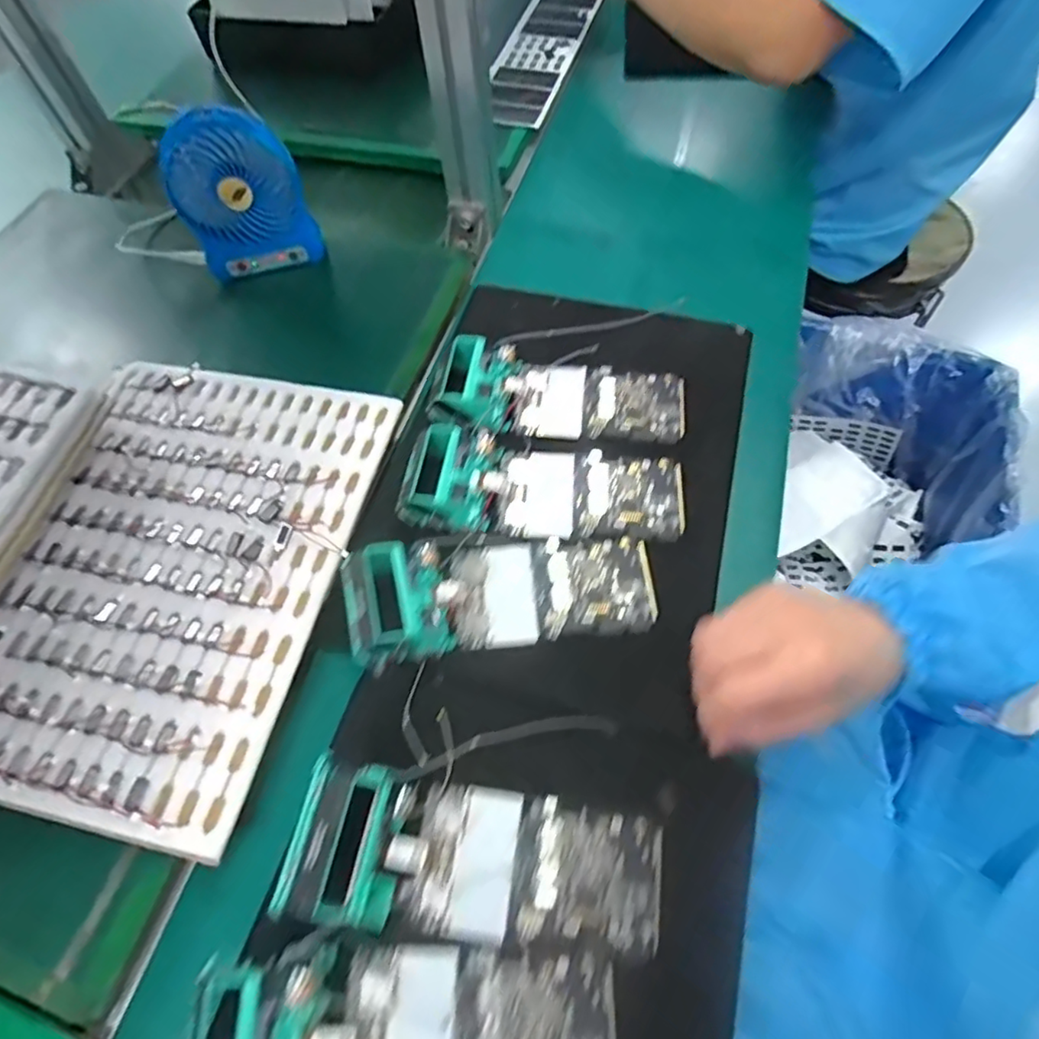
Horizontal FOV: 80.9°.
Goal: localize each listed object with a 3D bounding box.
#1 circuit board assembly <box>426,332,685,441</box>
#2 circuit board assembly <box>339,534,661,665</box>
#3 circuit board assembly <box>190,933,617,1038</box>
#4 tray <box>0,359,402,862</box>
[{"bbox_3d":[0.032,-0.103,0.477,0.193,0.029,0.071,3,60,2],"label":"circuit board assembly"},{"bbox_3d":[-0.010,0.042,0.392,0.194,0.036,0.071,-8,60,-5],"label":"circuit board assembly"},{"bbox_3d":[-0.052,0.243,0.288,0.193,0.035,0.072,-2,60,-1],"label":"circuit board assembly"},{"bbox_3d":[-0.229,0.025,0.410,0.210,0.017,0.315,11,61,6],"label":"tray"}]

